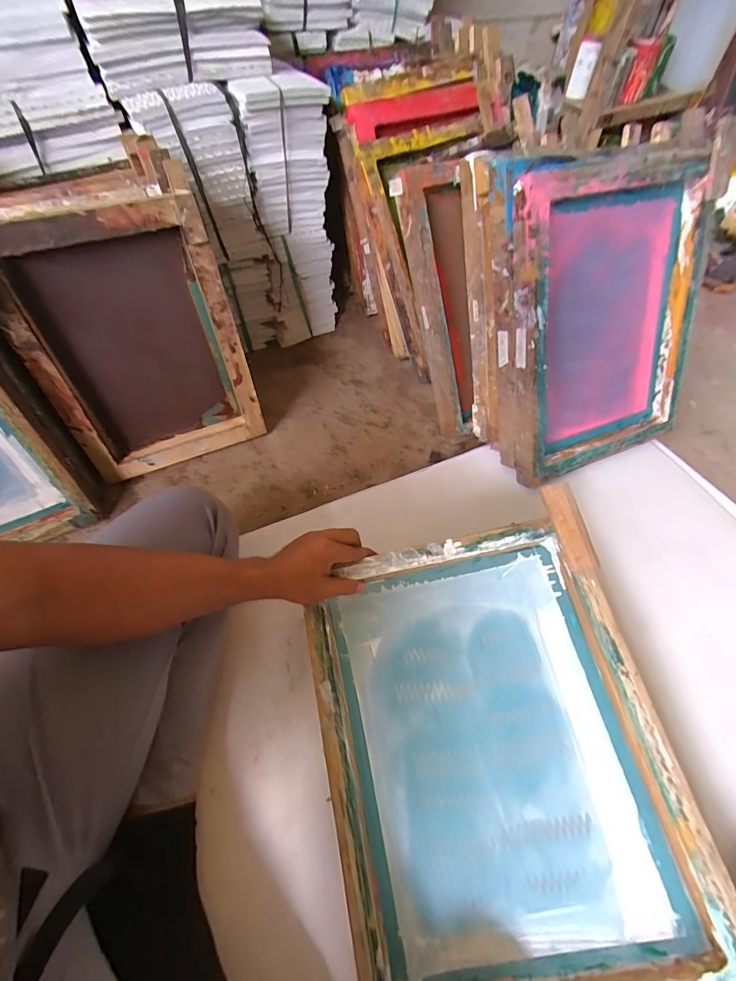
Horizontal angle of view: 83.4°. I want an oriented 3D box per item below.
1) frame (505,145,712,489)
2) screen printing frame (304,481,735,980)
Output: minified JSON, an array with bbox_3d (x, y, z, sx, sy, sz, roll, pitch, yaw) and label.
[{"bbox_3d":[0.398,-0.272,0.698,0.346,0.465,0.050,-18,29,-13],"label":"frame"},{"bbox_3d":[0.129,0.270,0.456,0.349,0.055,0.444,-15,65,4],"label":"screen printing frame"}]

